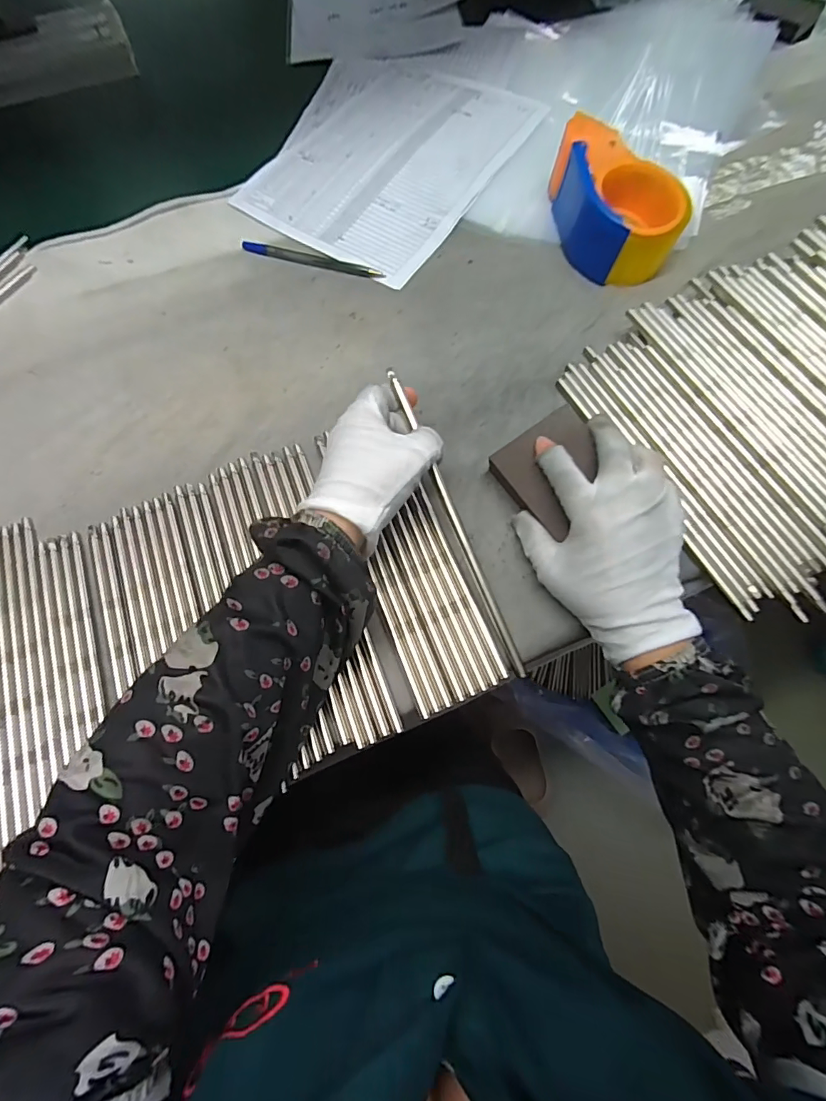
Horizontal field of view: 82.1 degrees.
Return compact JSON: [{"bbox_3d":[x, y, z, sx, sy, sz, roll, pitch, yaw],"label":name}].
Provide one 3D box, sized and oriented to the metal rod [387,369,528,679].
[{"bbox_3d":[0.028,-0.020,0.321,0.006,0.005,0.223,-23,86,-7],"label":"metal rod"}]

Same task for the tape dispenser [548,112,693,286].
[{"bbox_3d":[0.180,-0.311,0.421,0.090,0.060,0.131,-7,69,-1],"label":"tape dispenser"}]

